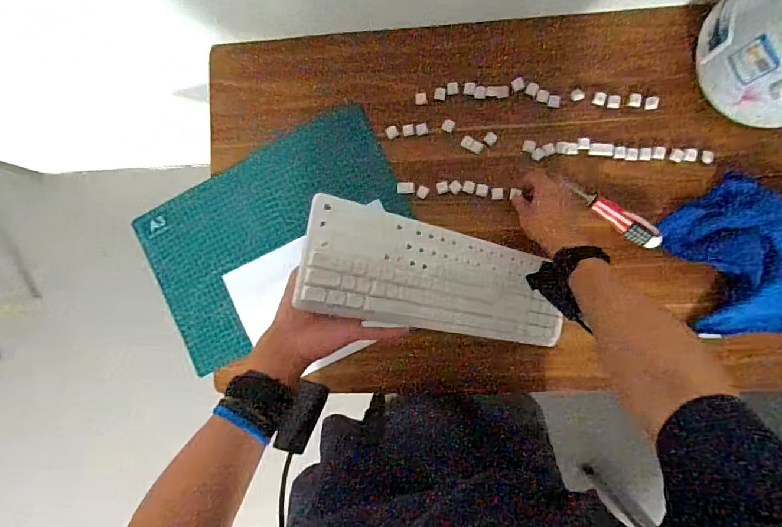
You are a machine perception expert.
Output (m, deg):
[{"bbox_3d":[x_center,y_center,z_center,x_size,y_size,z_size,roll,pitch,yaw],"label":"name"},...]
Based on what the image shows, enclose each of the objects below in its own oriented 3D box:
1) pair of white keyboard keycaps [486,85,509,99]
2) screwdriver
[{"bbox_3d":[0.172,-0.276,0.721,0.038,0.006,0.019,-4,89,7],"label":"pair of white keyboard keycaps"},{"bbox_3d":[0.329,-0.087,0.693,0.190,0.031,0.034,38,93,10],"label":"screwdriver"}]

